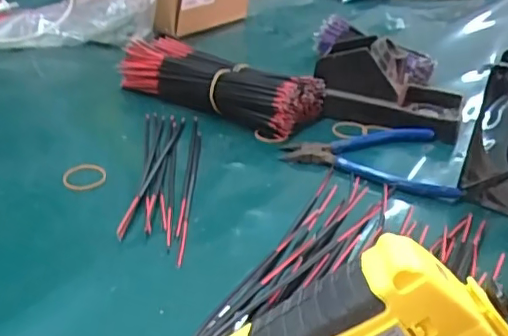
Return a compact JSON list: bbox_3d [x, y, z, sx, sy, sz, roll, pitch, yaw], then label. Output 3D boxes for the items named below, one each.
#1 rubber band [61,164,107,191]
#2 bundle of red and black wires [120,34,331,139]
[{"bbox_3d":[-0.134,0.007,0.461,0.033,0.005,0.035,3,31,-2],"label":"rubber band"},{"bbox_3d":[-0.036,-0.088,0.585,0.200,0.045,0.081,21,34,26],"label":"bundle of red and black wires"}]

